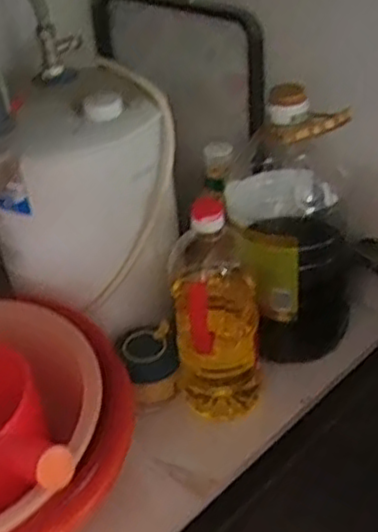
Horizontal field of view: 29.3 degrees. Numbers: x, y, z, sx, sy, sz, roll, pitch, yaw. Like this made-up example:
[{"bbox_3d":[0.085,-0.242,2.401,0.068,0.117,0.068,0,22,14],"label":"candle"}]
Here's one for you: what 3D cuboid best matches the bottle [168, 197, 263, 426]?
[{"bbox_3d":[0.031,0.057,0.845,0.099,0.273,0.085,-1,36,7],"label":"bottle"}]

